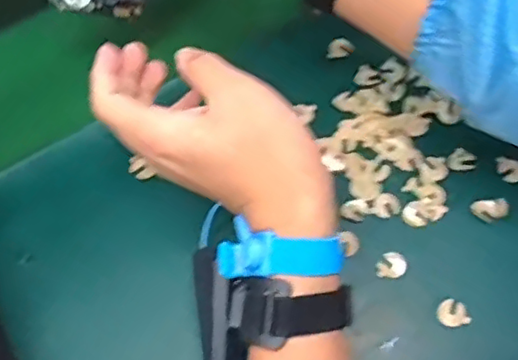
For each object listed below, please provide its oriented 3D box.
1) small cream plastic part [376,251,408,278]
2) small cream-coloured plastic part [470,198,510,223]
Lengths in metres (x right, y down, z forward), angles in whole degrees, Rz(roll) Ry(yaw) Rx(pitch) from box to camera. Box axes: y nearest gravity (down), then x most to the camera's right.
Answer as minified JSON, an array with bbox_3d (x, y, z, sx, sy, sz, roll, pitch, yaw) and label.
[{"bbox_3d":[0.090,0.057,0.413,0.020,0.004,0.017,-6,66,-4],"label":"small cream plastic part"},{"bbox_3d":[0.163,0.020,0.431,0.027,0.004,0.017,-1,65,-2],"label":"small cream-coloured plastic part"}]

